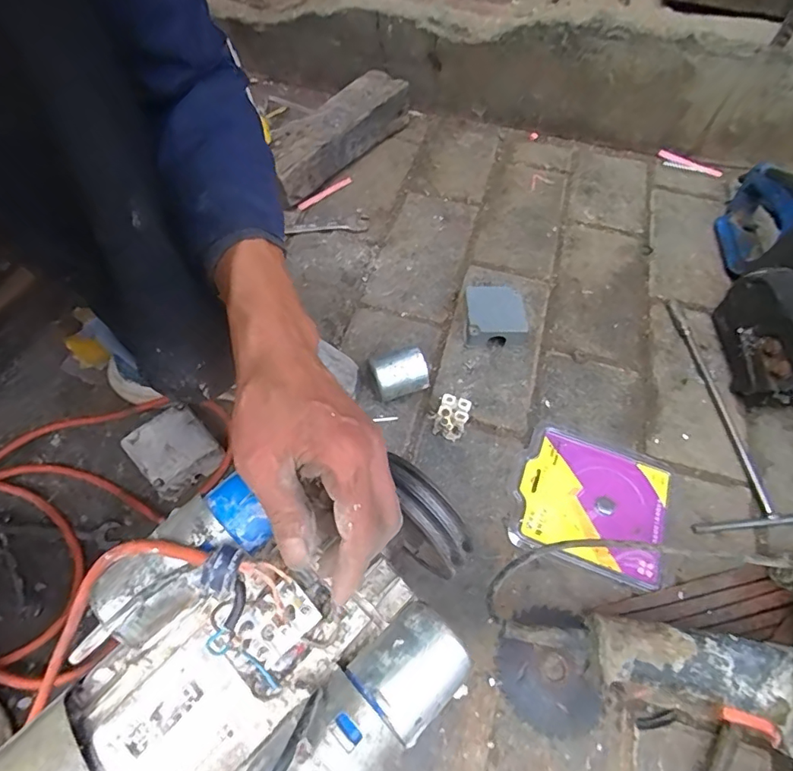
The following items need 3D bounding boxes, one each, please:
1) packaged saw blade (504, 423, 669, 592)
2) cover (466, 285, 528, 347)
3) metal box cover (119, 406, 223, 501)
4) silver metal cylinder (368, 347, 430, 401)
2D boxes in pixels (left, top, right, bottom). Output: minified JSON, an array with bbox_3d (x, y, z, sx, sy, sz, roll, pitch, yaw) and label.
[{"bbox_3d":[0.206,0.120,0.525,0.153,0.008,0.138,19,58,9],"label":"packaged saw blade"},{"bbox_3d":[0.122,-0.086,0.619,0.075,0.043,0.077,3,57,-1],"label":"cover"},{"bbox_3d":[-0.227,0.070,0.517,0.072,0.039,0.083,-39,67,-24],"label":"metal box cover"},{"bbox_3d":[0.002,-0.010,0.570,0.059,0.052,0.048,-17,60,-14],"label":"silver metal cylinder"}]

